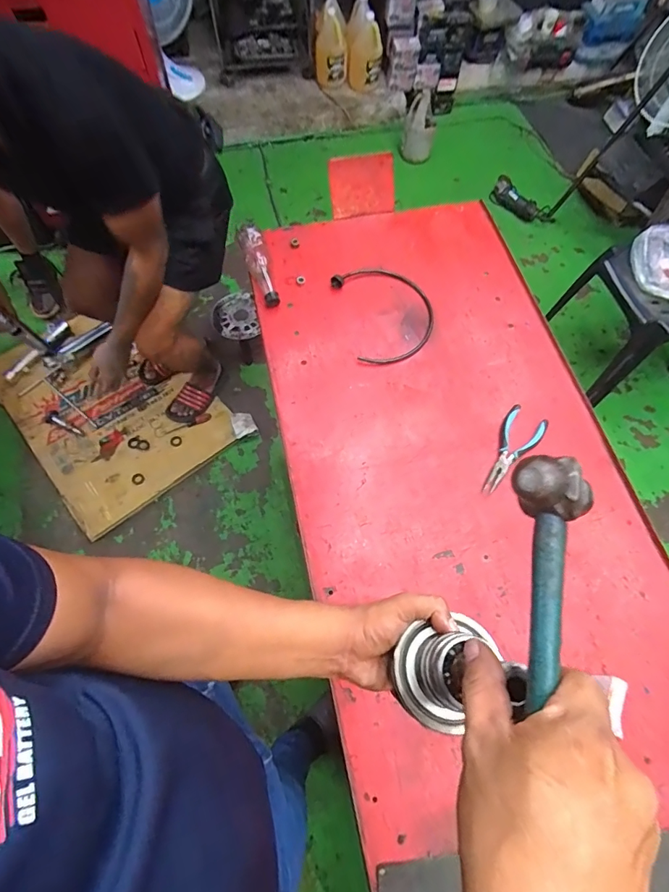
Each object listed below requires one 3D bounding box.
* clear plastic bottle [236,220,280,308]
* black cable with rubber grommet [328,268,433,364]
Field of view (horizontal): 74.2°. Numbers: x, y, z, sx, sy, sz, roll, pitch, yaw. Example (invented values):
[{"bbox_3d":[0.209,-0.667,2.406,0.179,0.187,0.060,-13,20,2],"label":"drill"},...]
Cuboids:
[{"bbox_3d":[-0.164,-0.399,0.954,0.054,0.048,0.209,-18,68,-9],"label":"clear plastic bottle"},{"bbox_3d":[0.111,-0.298,0.940,0.184,0.039,0.251,-13,67,-9],"label":"black cable with rubber grommet"}]

